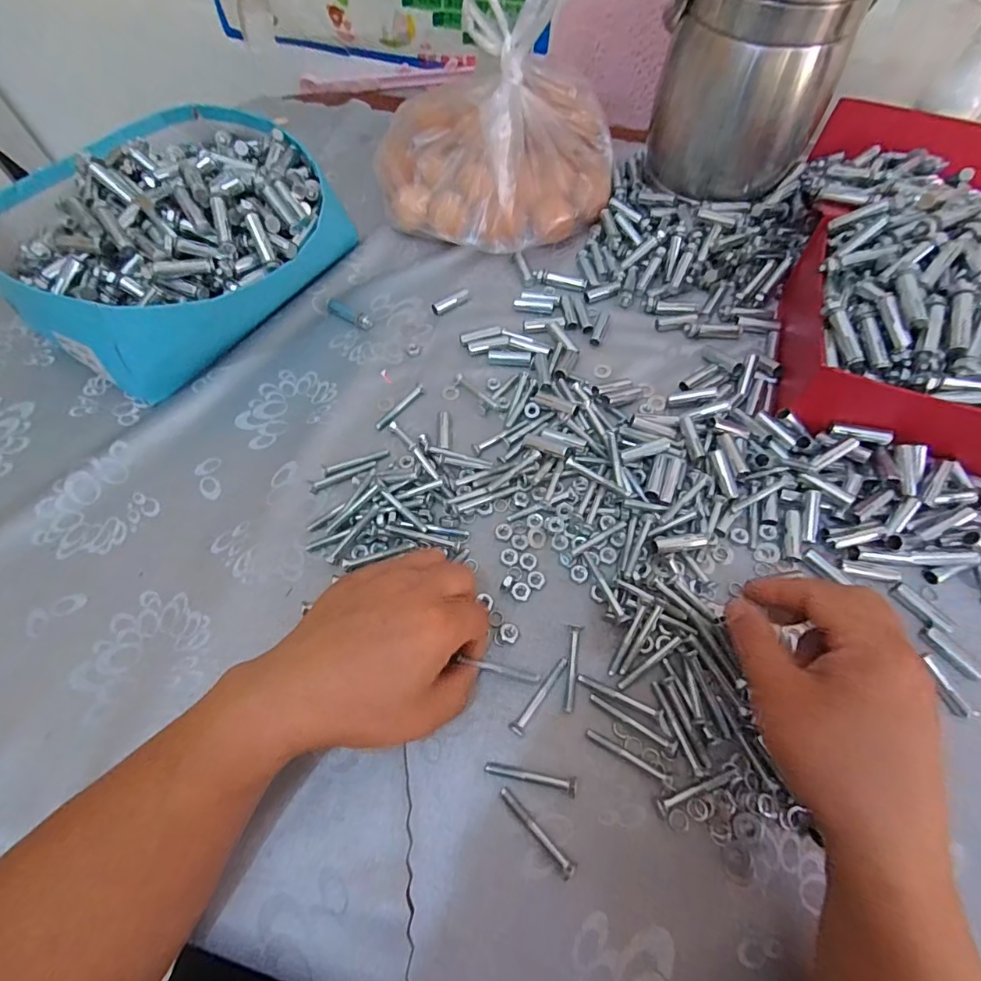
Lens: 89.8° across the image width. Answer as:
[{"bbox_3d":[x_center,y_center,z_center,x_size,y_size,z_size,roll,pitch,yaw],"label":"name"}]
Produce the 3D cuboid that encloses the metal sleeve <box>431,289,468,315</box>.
[{"bbox_3d":[-0.039,-0.188,0.492,0.041,0.007,0.013,-32,67,-15],"label":"metal sleeve"}]

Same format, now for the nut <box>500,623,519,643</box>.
[{"bbox_3d":[0.013,0.098,0.340,0.012,0.007,0.013,0,62,0],"label":"nut"}]

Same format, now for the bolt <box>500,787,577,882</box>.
[{"bbox_3d":[0.027,0.196,0.285,0.009,0.010,0.055,-37,68,-17],"label":"bolt"}]

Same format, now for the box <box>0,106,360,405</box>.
[{"bbox_3d":[-0.296,-0.244,0.462,0.278,0.112,0.282,37,69,18],"label":"box"}]

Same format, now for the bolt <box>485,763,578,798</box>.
[{"bbox_3d":[0.024,0.174,0.297,0.055,0.008,0.010,9,63,5],"label":"bolt"}]

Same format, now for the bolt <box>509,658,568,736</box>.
[{"bbox_3d":[0.033,0.133,0.320,0.009,0.005,0.056,37,68,18],"label":"bolt"}]

